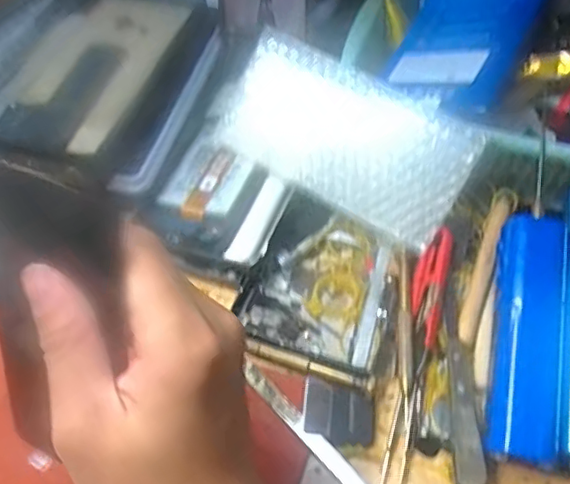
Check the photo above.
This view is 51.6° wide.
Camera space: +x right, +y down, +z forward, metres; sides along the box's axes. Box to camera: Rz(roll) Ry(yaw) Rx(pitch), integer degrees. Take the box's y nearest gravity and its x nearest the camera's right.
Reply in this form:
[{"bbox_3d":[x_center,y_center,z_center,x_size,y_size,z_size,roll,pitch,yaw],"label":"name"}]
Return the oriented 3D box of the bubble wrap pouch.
[{"bbox_3d":[0.040,-0.071,0.399,0.169,0.011,0.090,29,104,11],"label":"bubble wrap pouch"}]

